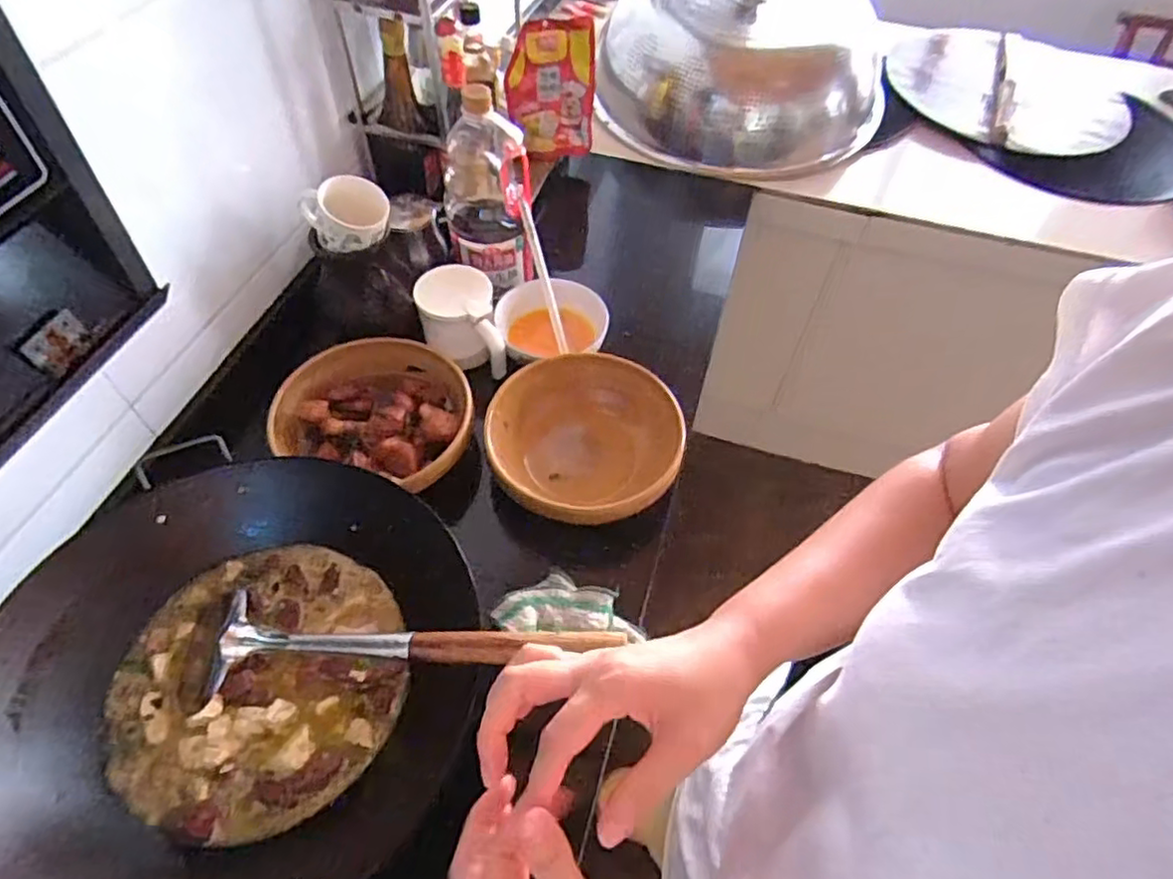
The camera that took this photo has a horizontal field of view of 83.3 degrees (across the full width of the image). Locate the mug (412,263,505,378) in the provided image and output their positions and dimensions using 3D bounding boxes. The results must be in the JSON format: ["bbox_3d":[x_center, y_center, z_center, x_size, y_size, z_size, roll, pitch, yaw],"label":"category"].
[{"bbox_3d":[-0.159,-0.156,0.864,0.113,0.106,0.110,3,54,-1],"label":"mug"}]

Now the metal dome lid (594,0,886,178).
[{"bbox_3d":[0.328,-0.788,1.282,0.526,0.233,0.626,18,55,10],"label":"metal dome lid"}]

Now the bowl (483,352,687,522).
[{"bbox_3d":[-0.001,0.007,0.785,0.217,0.090,0.217,1,54,-2],"label":"bowl"}]

